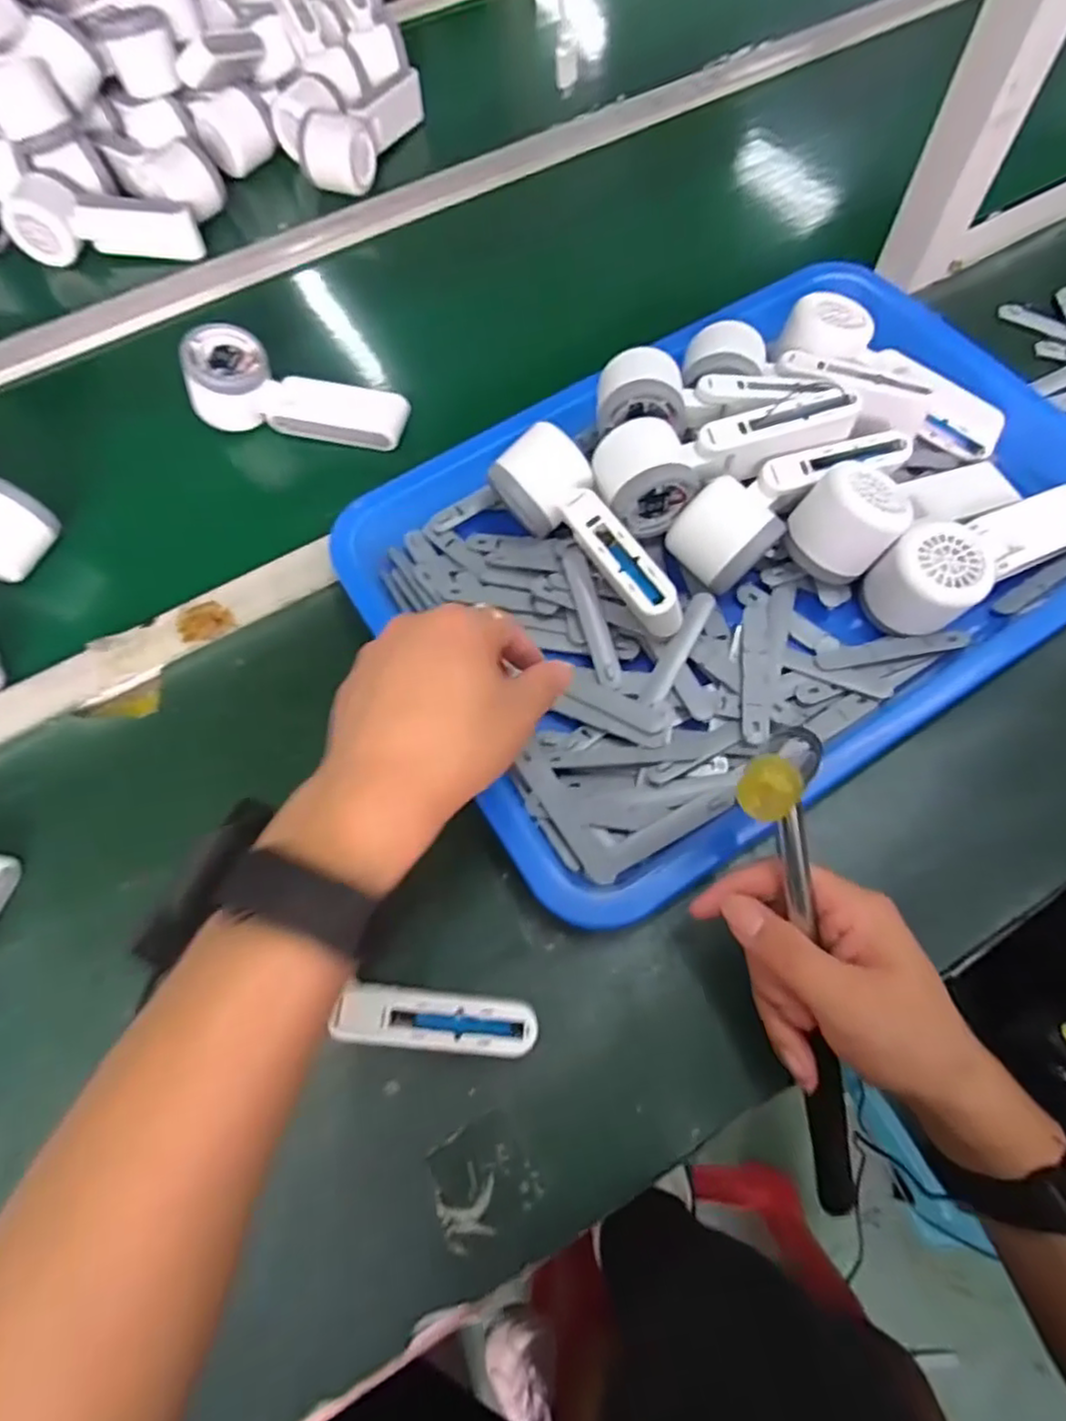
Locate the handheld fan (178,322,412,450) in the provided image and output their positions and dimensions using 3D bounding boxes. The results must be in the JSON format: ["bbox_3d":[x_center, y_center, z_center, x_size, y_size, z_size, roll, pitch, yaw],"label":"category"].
[{"bbox_3d":[-0.180,-0.242,0.515,0.163,0.043,0.055,14,67,-6],"label":"handheld fan"}]

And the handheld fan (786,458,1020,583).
[{"bbox_3d":[0.240,-0.130,0.421,0.162,0.051,0.056,-18,66,-18],"label":"handheld fan"}]

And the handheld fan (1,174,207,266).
[{"bbox_3d":[-0.390,-0.447,0.604,0.163,0.055,0.048,-6,66,1],"label":"handheld fan"}]

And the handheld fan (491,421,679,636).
[{"bbox_3d":[0.038,-0.110,0.421,0.053,0.047,0.157,-35,69,-12],"label":"handheld fan"}]

